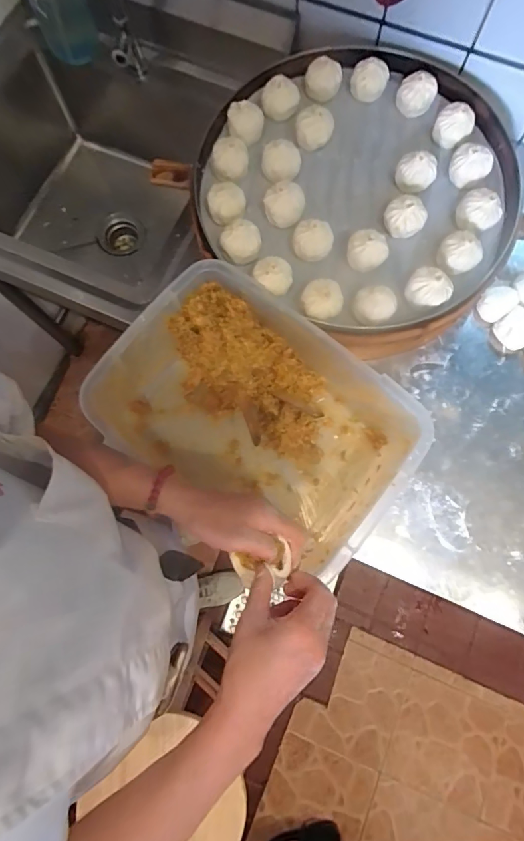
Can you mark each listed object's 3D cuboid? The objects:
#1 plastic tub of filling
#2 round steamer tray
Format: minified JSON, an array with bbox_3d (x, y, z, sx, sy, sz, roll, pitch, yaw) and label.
[{"bbox_3d":[-0.013,-0.009,0.618,0.408,0.144,0.266,41,81,9],"label":"plastic tub of filling"},{"bbox_3d":[0.152,-0.375,0.685,0.487,0.072,0.495,30,79,7],"label":"round steamer tray"}]

